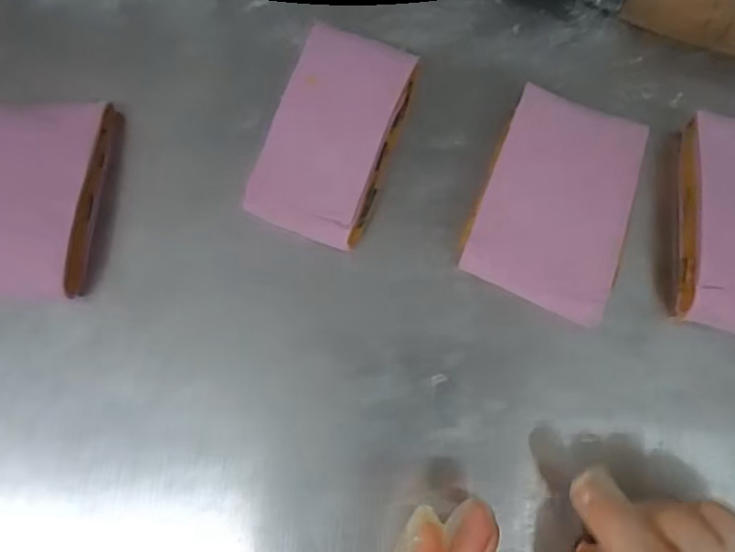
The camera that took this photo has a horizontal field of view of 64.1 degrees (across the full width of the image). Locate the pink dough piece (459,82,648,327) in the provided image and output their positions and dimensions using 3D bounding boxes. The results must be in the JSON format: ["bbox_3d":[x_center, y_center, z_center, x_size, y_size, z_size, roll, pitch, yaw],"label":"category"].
[{"bbox_3d":[0.090,-0.035,0.284,0.070,0.031,0.097,20,81,4],"label":"pink dough piece"}]

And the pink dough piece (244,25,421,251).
[{"bbox_3d":[-0.017,-0.068,0.293,0.060,0.026,0.100,21,81,4],"label":"pink dough piece"}]

